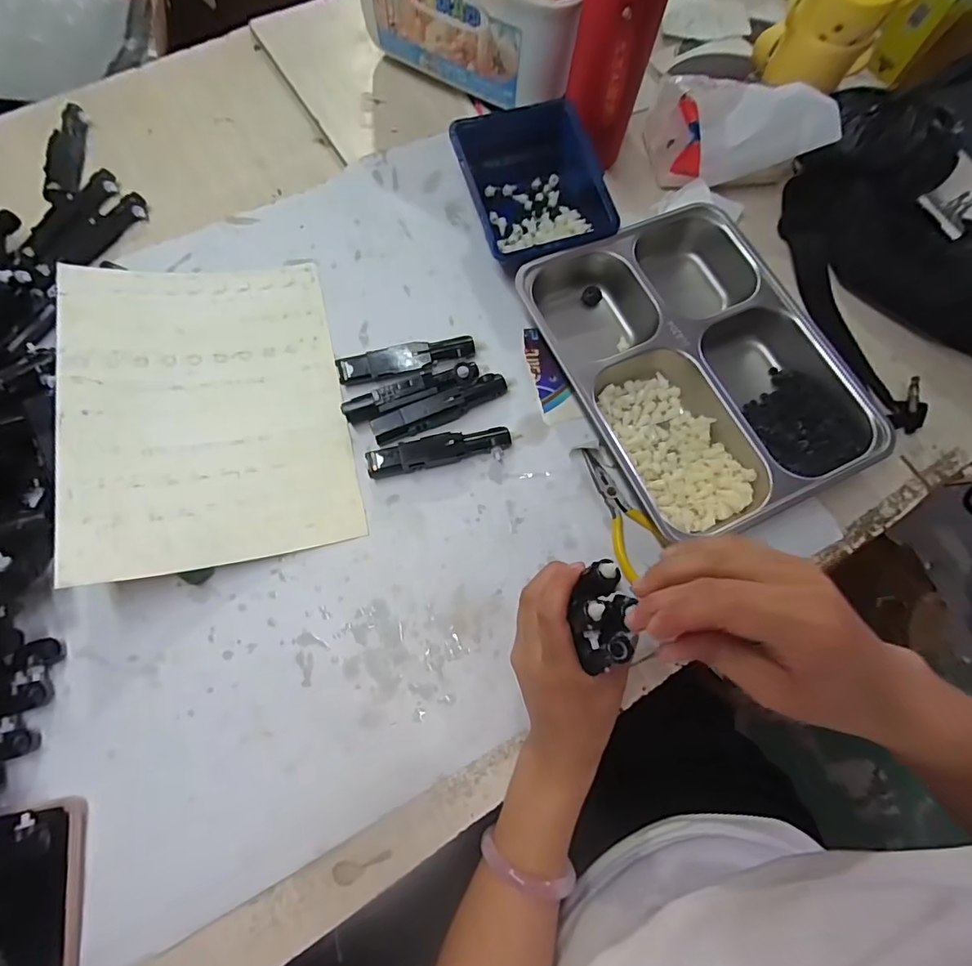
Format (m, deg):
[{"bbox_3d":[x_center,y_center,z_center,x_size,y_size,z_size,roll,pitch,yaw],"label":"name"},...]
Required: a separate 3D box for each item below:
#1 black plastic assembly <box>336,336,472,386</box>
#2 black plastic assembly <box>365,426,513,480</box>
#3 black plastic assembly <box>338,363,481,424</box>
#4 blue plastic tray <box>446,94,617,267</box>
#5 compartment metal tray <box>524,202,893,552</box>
[{"bbox_3d":[-0.069,-0.106,0.438,0.118,0.021,0.023,-12,74,-4],"label":"black plastic assembly"},{"bbox_3d":[-0.038,-0.026,0.417,0.118,0.013,0.027,-10,74,-4],"label":"black plastic assembly"},{"bbox_3d":[-0.064,-0.078,0.427,0.117,0.015,0.023,-20,74,-6],"label":"black plastic assembly"},{"bbox_3d":[0.044,-0.266,0.461,0.113,0.060,0.140,-21,75,-7],"label":"blue plastic tray"},{"bbox_3d":[0.180,-0.103,0.427,0.228,0.040,0.273,-24,75,-7],"label":"compartment metal tray"}]

